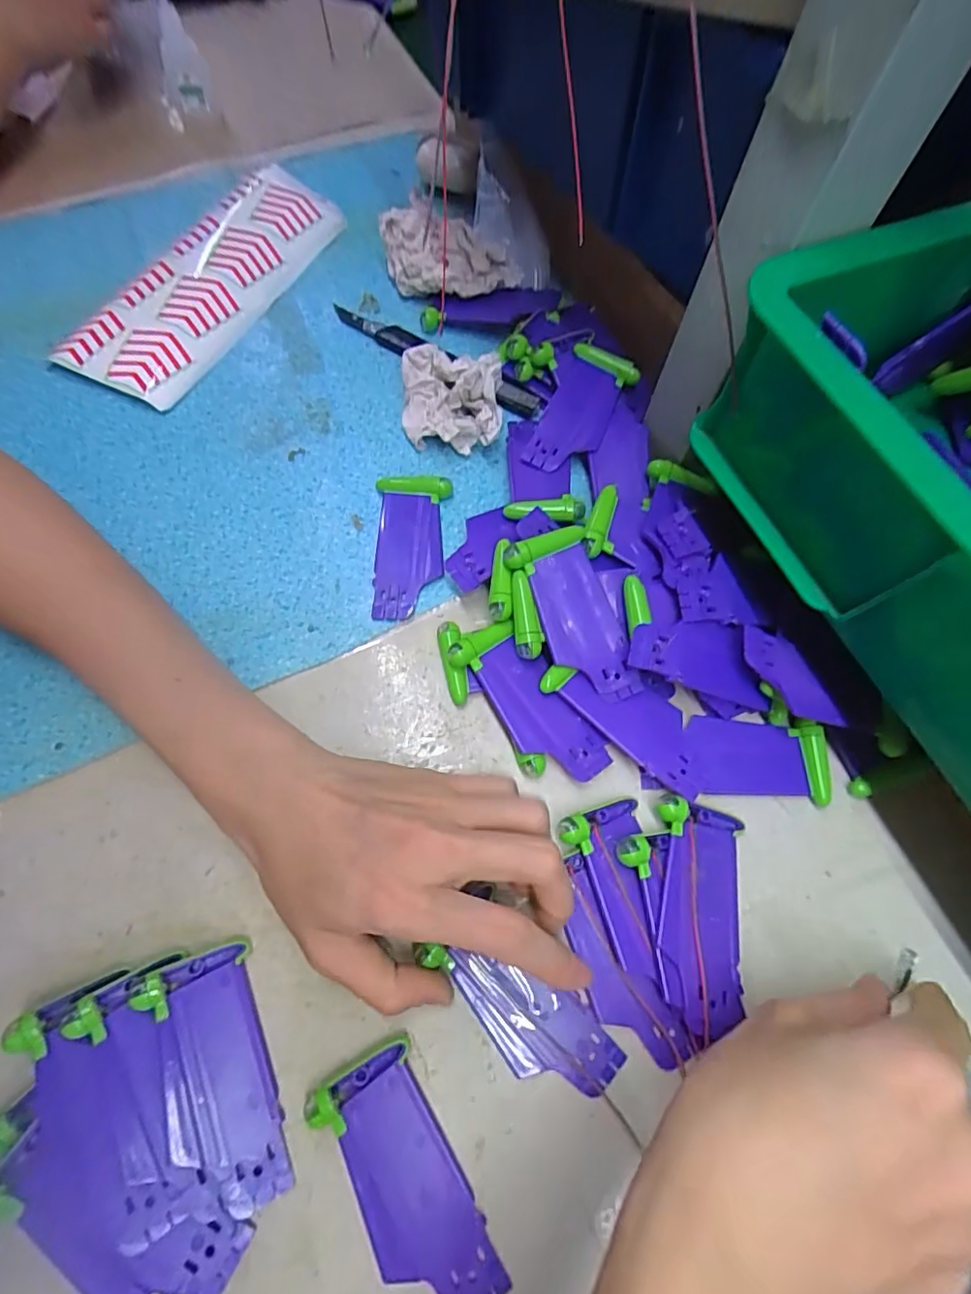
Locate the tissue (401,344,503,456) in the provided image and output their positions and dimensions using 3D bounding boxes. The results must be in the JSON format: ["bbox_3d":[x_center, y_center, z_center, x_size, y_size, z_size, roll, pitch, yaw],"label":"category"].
[{"bbox_3d":[-0.021,-0.148,0.331,0.059,0.037,0.045,4,68,0],"label":"tissue"}]

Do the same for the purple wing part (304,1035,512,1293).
[{"bbox_3d":[-0.030,0.203,0.208,0.039,0.011,0.089,-27,71,-12],"label":"purple wing part"}]

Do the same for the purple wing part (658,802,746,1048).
[{"bbox_3d":[0.093,0.116,0.243,0.038,0.009,0.091,11,68,3],"label":"purple wing part"}]

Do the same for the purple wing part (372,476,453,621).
[{"bbox_3d":[-0.042,-0.058,0.315,0.042,0.007,0.087,-2,68,-2],"label":"purple wing part"}]

